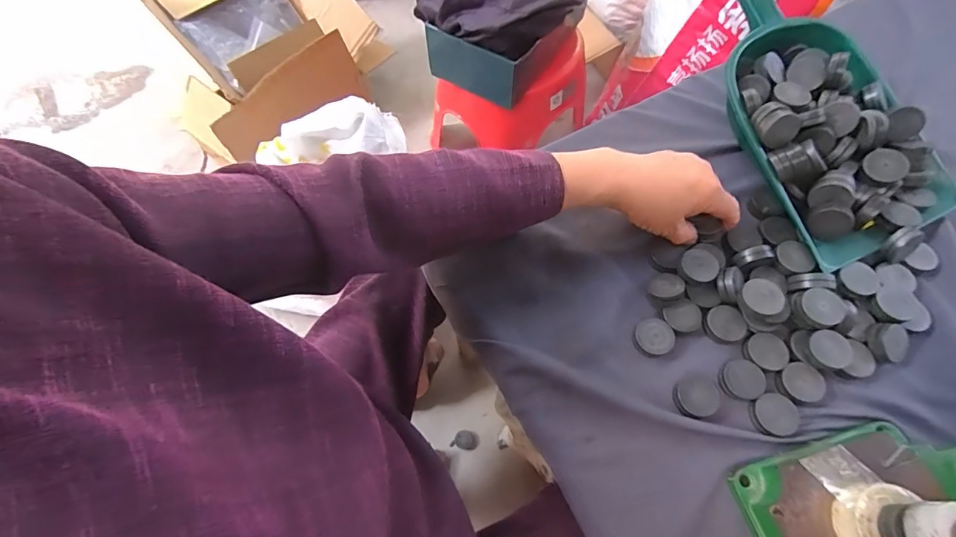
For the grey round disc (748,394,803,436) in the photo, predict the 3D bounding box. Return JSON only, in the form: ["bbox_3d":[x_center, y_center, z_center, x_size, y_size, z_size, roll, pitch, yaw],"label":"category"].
[{"bbox_3d":[0.243,0.119,0.357,0.037,0.010,0.032,-21,66,-9],"label":"grey round disc"}]

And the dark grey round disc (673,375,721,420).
[{"bbox_3d":[0.183,0.107,0.364,0.038,0.007,0.032,-18,66,-8],"label":"dark grey round disc"}]

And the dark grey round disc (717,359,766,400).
[{"bbox_3d":[0.224,0.094,0.370,0.035,0.009,0.033,0,65,0],"label":"dark grey round disc"}]

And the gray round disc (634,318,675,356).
[{"bbox_3d":[0.155,0.060,0.385,0.030,0.011,0.031,-1,63,1],"label":"gray round disc"}]

